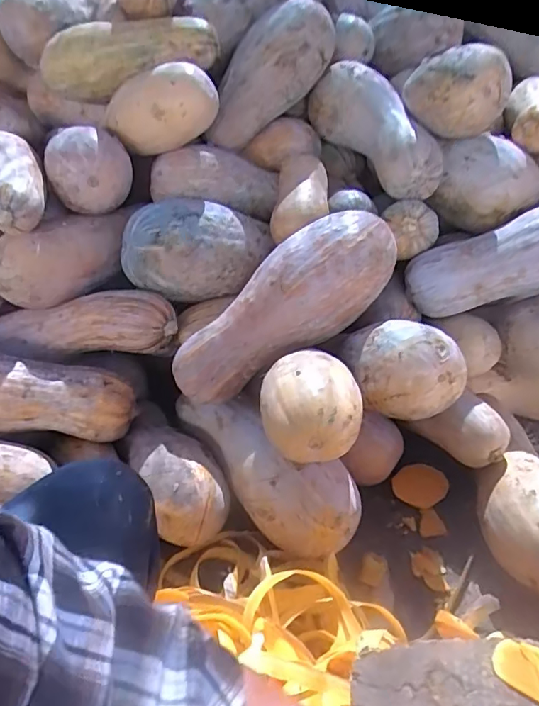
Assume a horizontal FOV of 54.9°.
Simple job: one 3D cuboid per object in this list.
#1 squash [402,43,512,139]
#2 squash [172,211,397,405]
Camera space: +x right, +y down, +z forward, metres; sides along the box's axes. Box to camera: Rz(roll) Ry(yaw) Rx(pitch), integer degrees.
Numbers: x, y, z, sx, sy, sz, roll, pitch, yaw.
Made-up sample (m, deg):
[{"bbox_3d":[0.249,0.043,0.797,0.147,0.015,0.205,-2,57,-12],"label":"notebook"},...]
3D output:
[{"bbox_3d":[0.372,-0.528,1.046,0.195,0.145,0.174,6,35,12],"label":"squash"},{"bbox_3d":[0.029,-0.080,0.912,0.458,0.138,0.139,-38,42,-3],"label":"squash"}]

